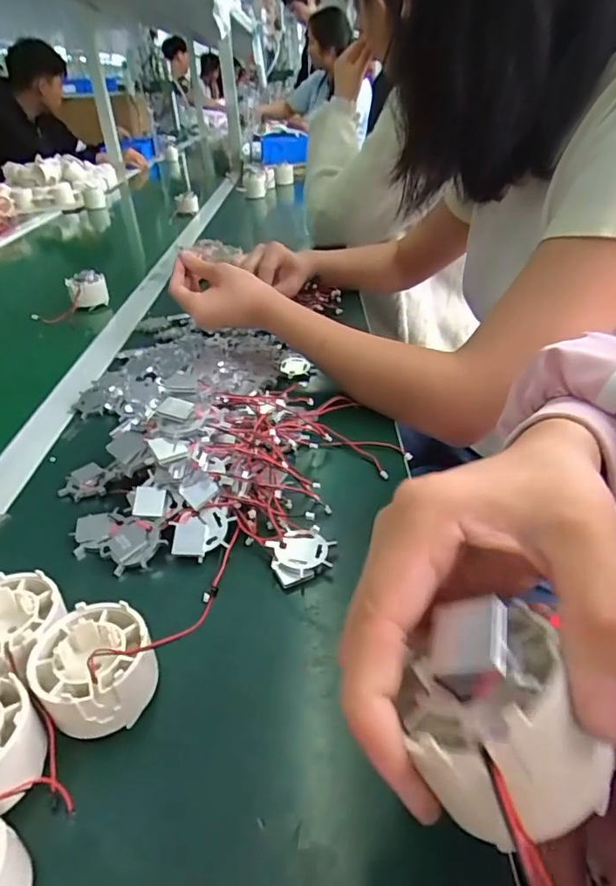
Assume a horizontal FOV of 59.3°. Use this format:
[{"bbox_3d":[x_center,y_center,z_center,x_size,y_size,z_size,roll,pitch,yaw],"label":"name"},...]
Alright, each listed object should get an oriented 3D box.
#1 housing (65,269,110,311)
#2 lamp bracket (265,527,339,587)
[{"bbox_3d":[-0.318,-0.221,0.785,0.051,0.047,0.033,-17,36,-19],"label":"housing"},{"bbox_3d":[-0.004,0.070,0.336,0.040,0.018,0.036,-16,36,-18],"label":"lamp bracket"}]

